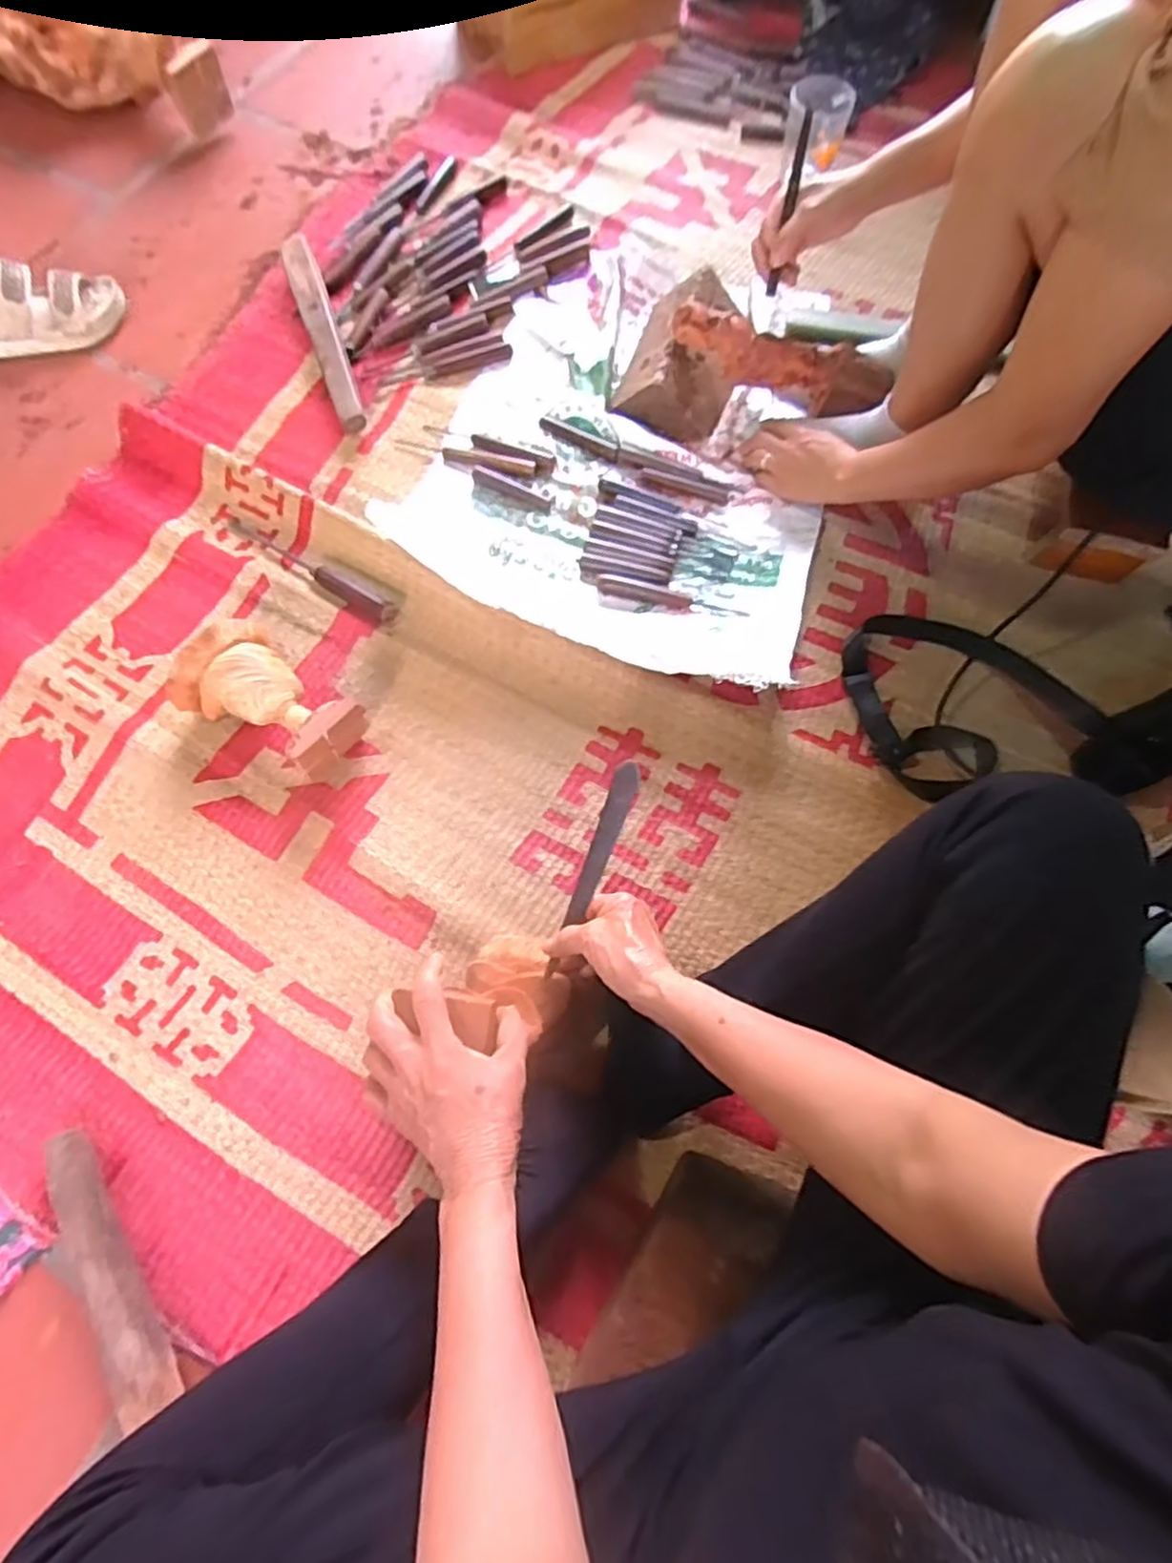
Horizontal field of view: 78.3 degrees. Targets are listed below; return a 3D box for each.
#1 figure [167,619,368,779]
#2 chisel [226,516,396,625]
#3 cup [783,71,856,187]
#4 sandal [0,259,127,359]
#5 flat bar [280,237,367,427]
[{"bbox_3d":[-0.325,-0.082,0.746,0.176,0.081,0.112,34,74,10],"label":"figure"},{"bbox_3d":[-0.323,-0.248,0.836,0.249,0.026,0.032,30,73,9],"label":"chisel"},{"bbox_3d":[0.322,-0.923,1.011,0.080,0.080,0.092,1,71,0],"label":"cup"},{"bbox_3d":[-0.721,-0.608,0.927,0.220,0.074,0.078,-14,72,-6],"label":"sandal"},{"bbox_3d":[-0.343,-0.590,0.942,0.040,0.039,0.317,-18,72,-7],"label":"flat bar"}]

